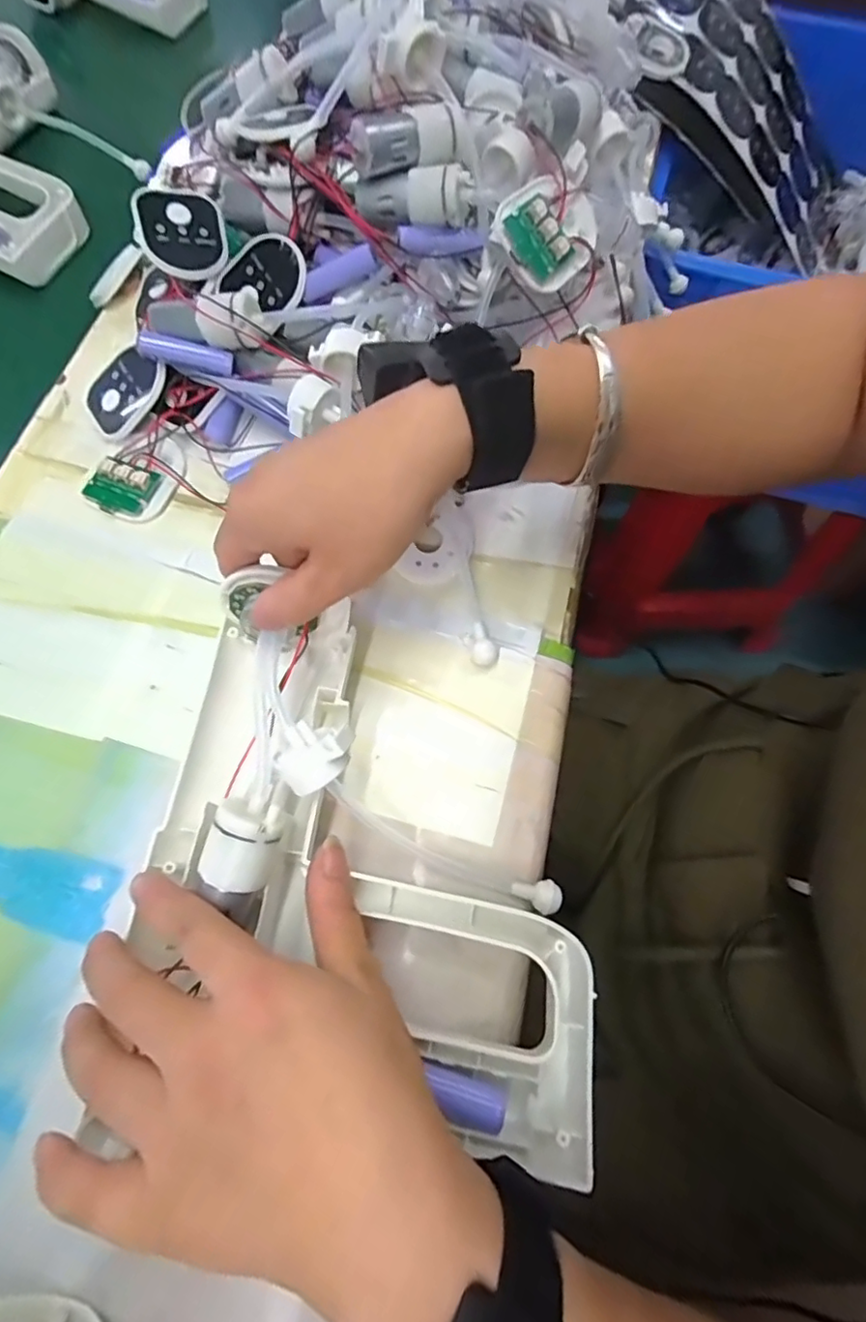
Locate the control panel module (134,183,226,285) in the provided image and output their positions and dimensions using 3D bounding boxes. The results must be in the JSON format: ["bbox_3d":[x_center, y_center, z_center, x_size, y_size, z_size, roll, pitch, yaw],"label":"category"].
[{"bbox_3d":[-0.149,-0.255,0.344,0.049,0.007,0.060,-8,85,-22],"label":"control panel module"}]

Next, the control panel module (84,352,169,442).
[{"bbox_3d":[-0.183,-0.160,0.343,0.040,0.008,0.052,39,95,11],"label":"control panel module"}]

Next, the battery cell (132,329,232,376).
[{"bbox_3d":[-0.139,-0.173,0.327,0.050,0.012,0.014,8,68,-15],"label":"battery cell"}]

